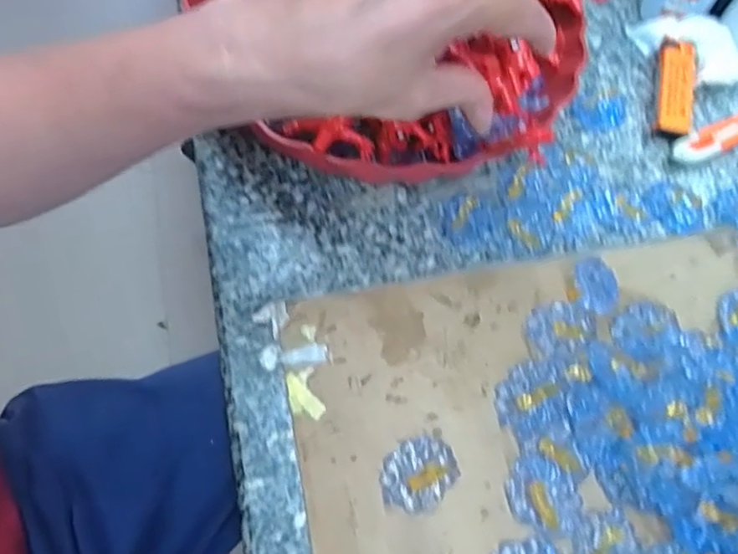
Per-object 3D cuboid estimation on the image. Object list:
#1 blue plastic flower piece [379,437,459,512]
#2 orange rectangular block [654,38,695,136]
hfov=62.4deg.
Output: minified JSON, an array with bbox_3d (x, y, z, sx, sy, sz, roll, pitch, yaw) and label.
[{"bbox_3d":[0.023,0.095,0.293,0.032,0.013,0.038,38,67,14],"label":"blue plastic flower piece"},{"bbox_3d":[0.211,-0.131,0.422,0.024,0.021,0.080,15,64,3],"label":"orange rectangular block"}]

